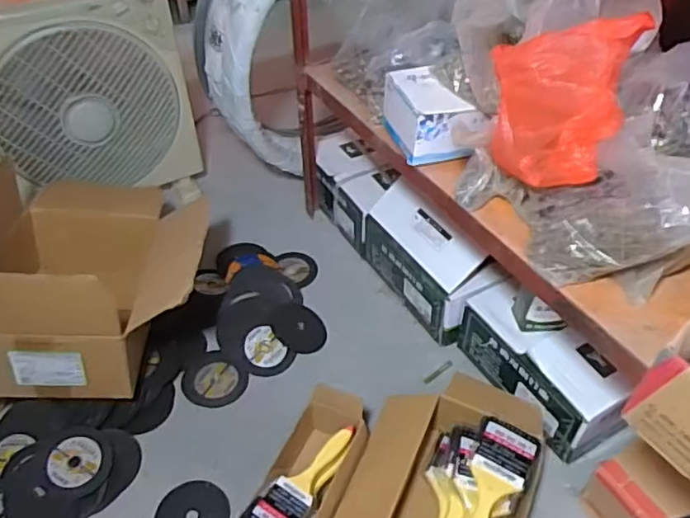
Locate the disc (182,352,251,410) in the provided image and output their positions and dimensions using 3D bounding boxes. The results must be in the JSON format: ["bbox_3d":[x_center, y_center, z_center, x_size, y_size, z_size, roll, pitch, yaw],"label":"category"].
[{"bbox_3d":[-0.213,0.196,0.999,0.099,0.011,0.099,5,43,-5],"label":"disc"}]

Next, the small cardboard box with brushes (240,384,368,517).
[{"bbox_3d":[-0.046,0.301,0.796,0.113,0.093,0.262,15,46,16],"label":"small cardboard box with brushes"}]

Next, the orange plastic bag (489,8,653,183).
[{"bbox_3d":[0.220,-0.164,0.667,0.150,0.168,0.091,17,46,18],"label":"orange plastic bag"}]

